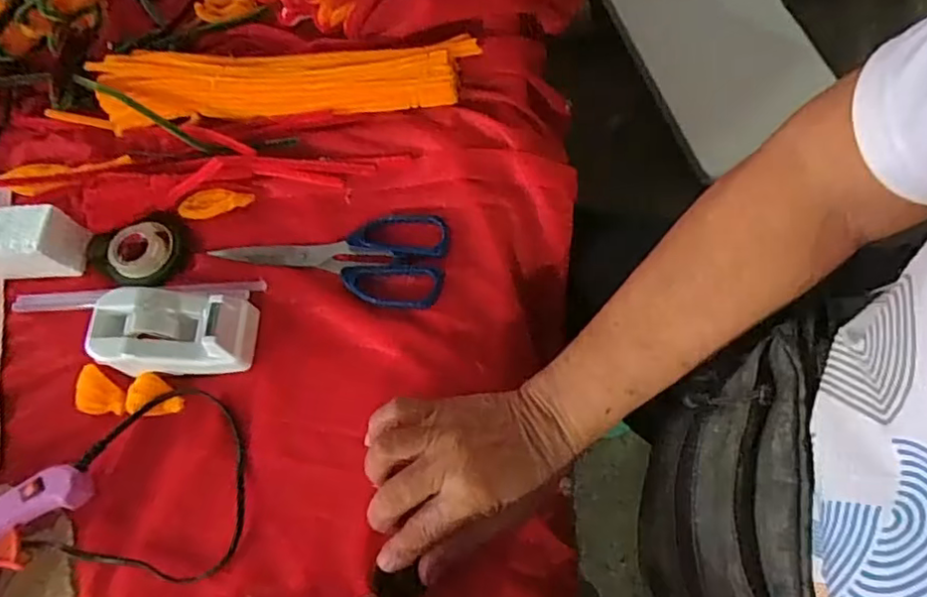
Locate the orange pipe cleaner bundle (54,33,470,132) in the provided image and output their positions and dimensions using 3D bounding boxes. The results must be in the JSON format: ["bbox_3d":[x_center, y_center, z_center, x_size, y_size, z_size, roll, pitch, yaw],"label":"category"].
[{"bbox_3d":[-0.163,-0.179,0.505,0.336,0.028,0.048,-4,66,6],"label":"orange pipe cleaner bundle"}]

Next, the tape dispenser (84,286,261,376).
[{"bbox_3d":[-0.198,0.022,0.426,0.101,0.038,0.057,-4,66,6],"label":"tape dispenser"}]

